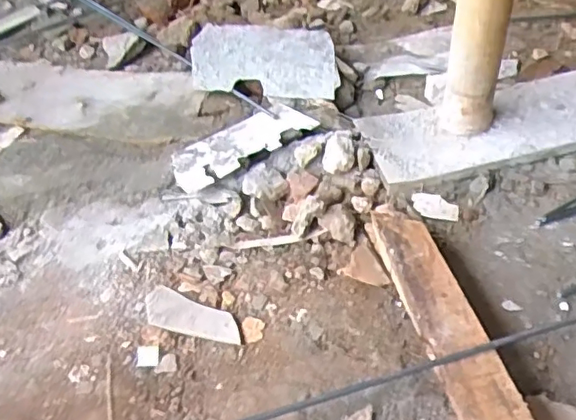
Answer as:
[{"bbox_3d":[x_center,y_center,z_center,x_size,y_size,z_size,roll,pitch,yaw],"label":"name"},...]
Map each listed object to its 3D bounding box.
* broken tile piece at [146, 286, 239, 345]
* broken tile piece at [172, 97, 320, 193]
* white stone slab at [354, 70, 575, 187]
[{"bbox_3d":[-0.113,0.128,0.708,0.126,0.009,0.047,16,53,19],"label":"broken tile piece"},{"bbox_3d":[-0.072,-0.100,0.873,0.221,0.017,0.092,-36,55,-22],"label":"broken tile piece"},{"bbox_3d":[0.373,-0.140,0.899,0.520,0.029,0.153,-15,50,-6],"label":"white stone slab"}]

